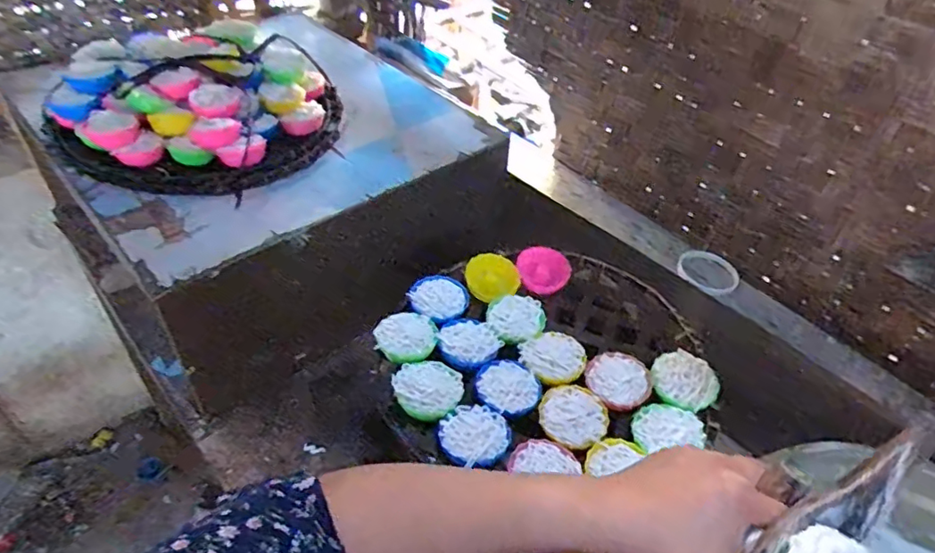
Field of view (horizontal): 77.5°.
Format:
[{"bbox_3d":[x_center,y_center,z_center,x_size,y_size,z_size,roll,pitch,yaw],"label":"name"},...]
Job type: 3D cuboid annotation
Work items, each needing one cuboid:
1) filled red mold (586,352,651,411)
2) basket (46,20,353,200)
[{"bbox_3d":[0.146,0.109,0.577,0.061,0.029,0.064,2,45,-2],"label":"filled red mold"},{"bbox_3d":[-0.368,-0.236,0.793,0.351,0.106,0.282,7,45,3],"label":"basket"}]

